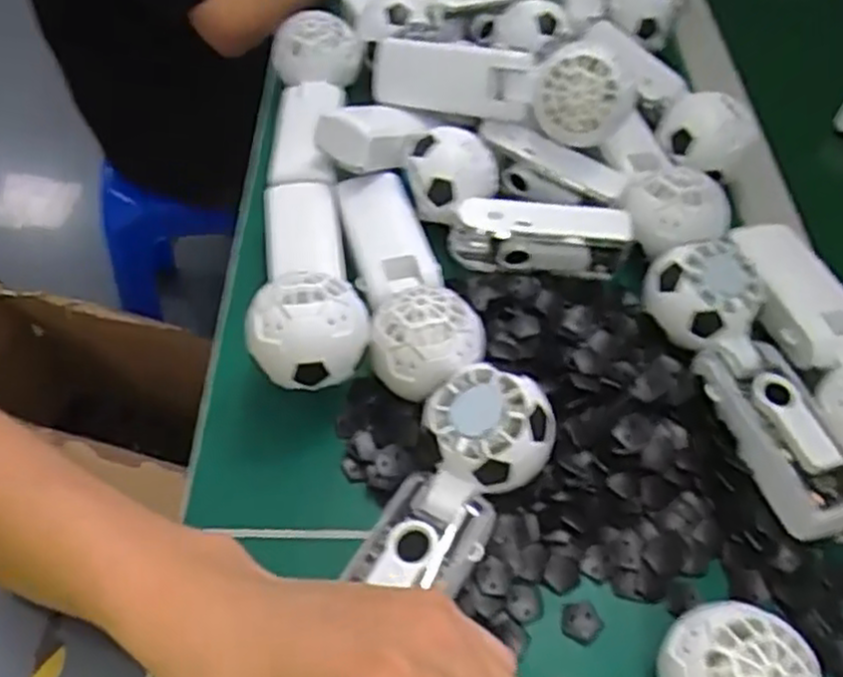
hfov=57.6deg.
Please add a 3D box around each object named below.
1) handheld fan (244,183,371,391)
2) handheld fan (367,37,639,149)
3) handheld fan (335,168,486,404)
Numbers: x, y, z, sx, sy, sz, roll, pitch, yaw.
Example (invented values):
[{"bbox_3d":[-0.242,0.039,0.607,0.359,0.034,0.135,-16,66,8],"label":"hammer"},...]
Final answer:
[{"bbox_3d":[-0.071,-0.037,0.454,0.061,0.055,0.169,-6,34,-8],"label":"handheld fan"},{"bbox_3d":[0.047,-0.170,0.506,0.180,0.068,0.046,19,54,11],"label":"handheld fan"},{"bbox_3d":[-0.010,-0.036,0.460,0.058,0.051,0.168,-9,41,-10],"label":"handheld fan"}]

